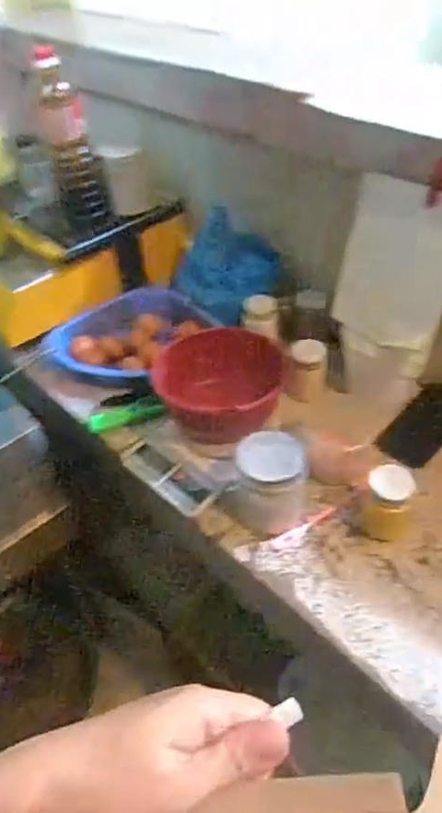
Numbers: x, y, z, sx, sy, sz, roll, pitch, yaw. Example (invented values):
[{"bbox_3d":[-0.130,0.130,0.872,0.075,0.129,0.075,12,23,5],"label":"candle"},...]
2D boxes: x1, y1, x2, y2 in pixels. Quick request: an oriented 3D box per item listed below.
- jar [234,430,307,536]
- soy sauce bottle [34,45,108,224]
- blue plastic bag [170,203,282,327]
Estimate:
[{"bbox_3d":[0.064,0.095,0.711,0.085,0.105,0.084,-2,46,2],"label":"jar"},{"bbox_3d":[-0.239,-0.421,0.895,0.071,0.233,0.079,-12,45,-9],"label":"soy sauce bottle"},{"bbox_3d":[0.010,-0.252,1.030,0.180,0.143,0.125,26,53,26],"label":"blue plastic bag"}]

